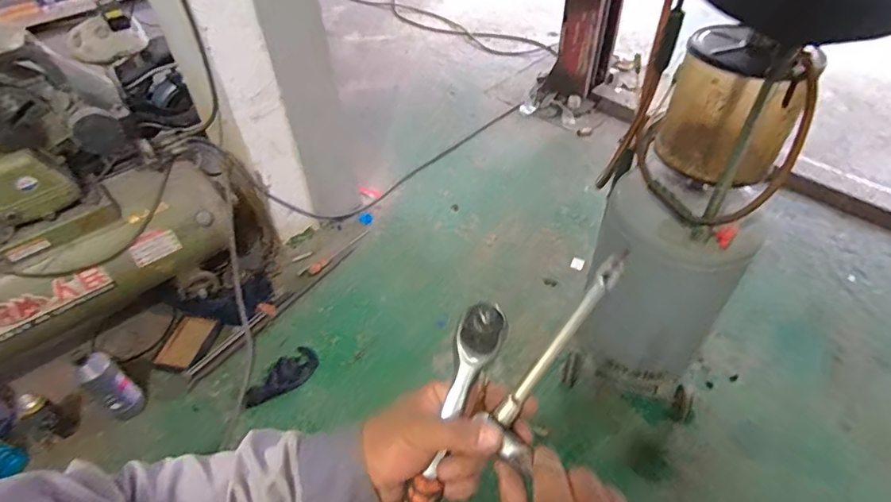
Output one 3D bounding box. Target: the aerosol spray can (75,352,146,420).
[{"bbox_3d":[-1.032,0.420,1.545,0.090,0.284,0.102,22,51,22],"label":"aerosol spray can"}]

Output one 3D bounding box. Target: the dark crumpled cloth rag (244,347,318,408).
[{"bbox_3d":[-0.563,0.434,1.707,0.267,0.029,0.128,-27,51,-22],"label":"dark crumpled cloth rag"}]

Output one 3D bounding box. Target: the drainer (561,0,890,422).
[{"bbox_3d":[0.603,-0.094,1.227,0.415,1.236,0.391,27,53,25],"label":"drainer"}]

